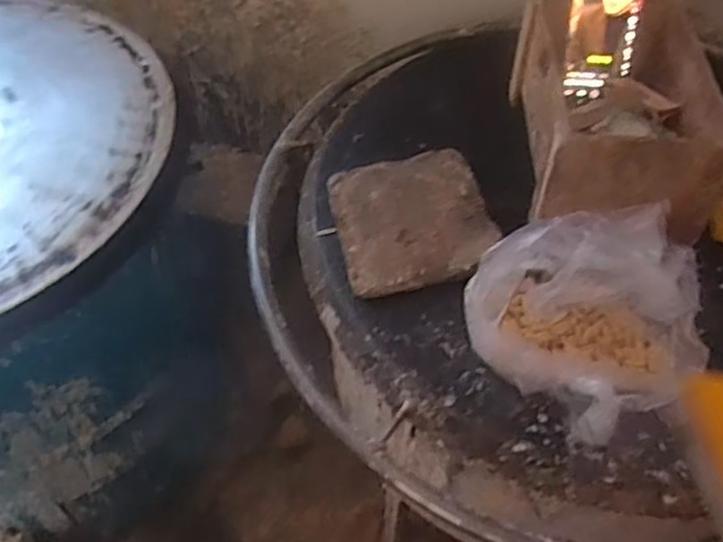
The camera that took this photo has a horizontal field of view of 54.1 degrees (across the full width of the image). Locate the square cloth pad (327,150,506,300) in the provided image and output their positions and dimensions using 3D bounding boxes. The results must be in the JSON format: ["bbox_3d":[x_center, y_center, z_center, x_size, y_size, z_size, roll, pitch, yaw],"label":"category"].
[{"bbox_3d":[0.053,-0.054,0.724,0.154,0.022,0.162,-9,53,-8],"label":"square cloth pad"}]

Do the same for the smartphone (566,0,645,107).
[{"bbox_3d":[0.260,-0.261,0.758,0.074,0.153,0.015,4,20,6],"label":"smartphone"}]

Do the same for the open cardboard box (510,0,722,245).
[{"bbox_3d":[0.253,-0.164,0.716,0.159,0.111,0.238,1,52,0],"label":"open cardboard box"}]

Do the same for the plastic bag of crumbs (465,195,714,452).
[{"bbox_3d":[0.196,0.032,0.609,0.200,0.088,0.217,32,58,22],"label":"plastic bag of crumbs"}]

